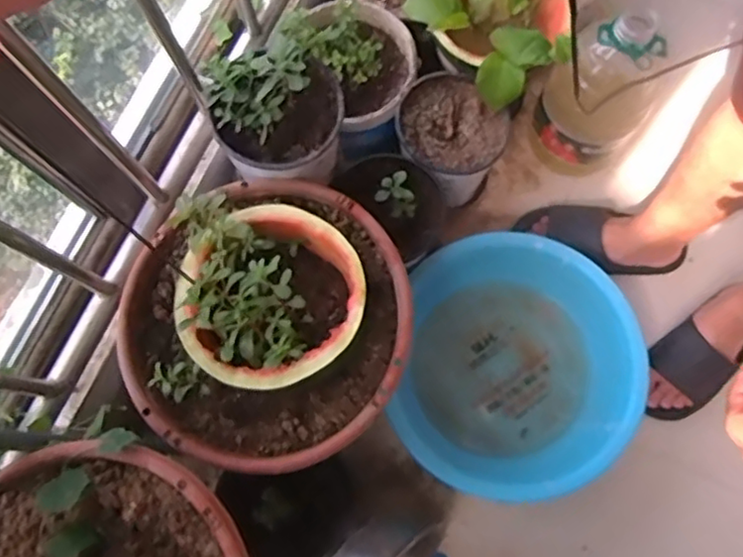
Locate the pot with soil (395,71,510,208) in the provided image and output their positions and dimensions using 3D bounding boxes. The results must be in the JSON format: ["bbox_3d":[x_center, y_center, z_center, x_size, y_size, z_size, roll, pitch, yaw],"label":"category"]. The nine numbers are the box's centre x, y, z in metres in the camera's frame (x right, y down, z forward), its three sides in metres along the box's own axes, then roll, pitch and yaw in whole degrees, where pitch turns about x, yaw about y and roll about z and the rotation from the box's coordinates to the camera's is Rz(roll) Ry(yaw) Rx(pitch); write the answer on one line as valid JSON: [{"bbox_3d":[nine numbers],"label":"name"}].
[{"bbox_3d":[0.114,-0.202,0.967,0.151,0.138,0.146,0,76,1],"label":"pot with soil"}]

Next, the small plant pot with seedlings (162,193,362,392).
[{"bbox_3d":[-0.108,0.015,0.705,0.190,0.114,0.203,0,76,1],"label":"small plant pot with seedlings"}]

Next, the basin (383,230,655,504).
[{"bbox_3d":[0.209,0.125,0.922,0.332,0.104,0.356,7,76,3],"label":"basin"}]

